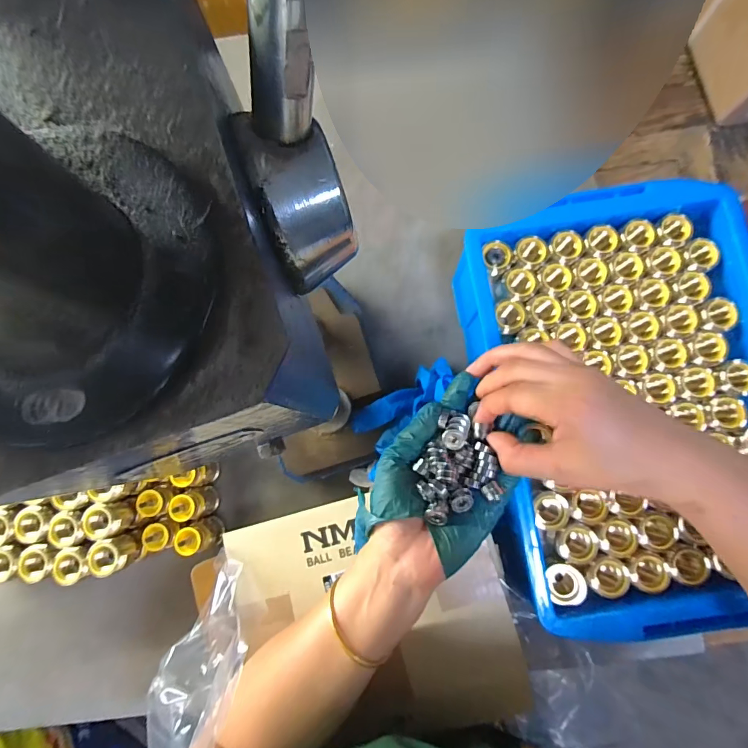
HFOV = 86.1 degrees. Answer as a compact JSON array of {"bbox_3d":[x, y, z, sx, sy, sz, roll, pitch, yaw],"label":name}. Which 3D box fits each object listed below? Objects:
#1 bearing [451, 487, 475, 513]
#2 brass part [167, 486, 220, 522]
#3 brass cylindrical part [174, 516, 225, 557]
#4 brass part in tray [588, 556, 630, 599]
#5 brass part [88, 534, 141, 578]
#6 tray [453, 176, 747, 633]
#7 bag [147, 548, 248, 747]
[{"bbox_3d":[0.061,0.086,0.274,0.015,0.008,0.014,-4,81,1],"label":"bearing"},{"bbox_3d":[-0.181,0.133,0.410,0.024,0.061,0.028,-20,81,-2],"label":"brass part"},{"bbox_3d":[-0.173,0.163,0.404,0.026,0.059,0.029,-25,81,-2],"label":"brass cylindrical part"},{"bbox_3d":[0.190,0.164,0.324,0.028,0.010,0.030,0,81,2],"label":"brass part in tray"},{"bbox_3d":[-0.239,0.167,0.372,0.031,0.034,0.030,0,81,2],"label":"brass part"},{"bbox_3d":[0.219,0.019,0.354,0.252,0.059,0.357,-9,81,0],"label":"tray"},{"bbox_3d":[-0.147,0.246,0.335,0.059,0.045,0.161,23,82,5],"label":"bag"}]

